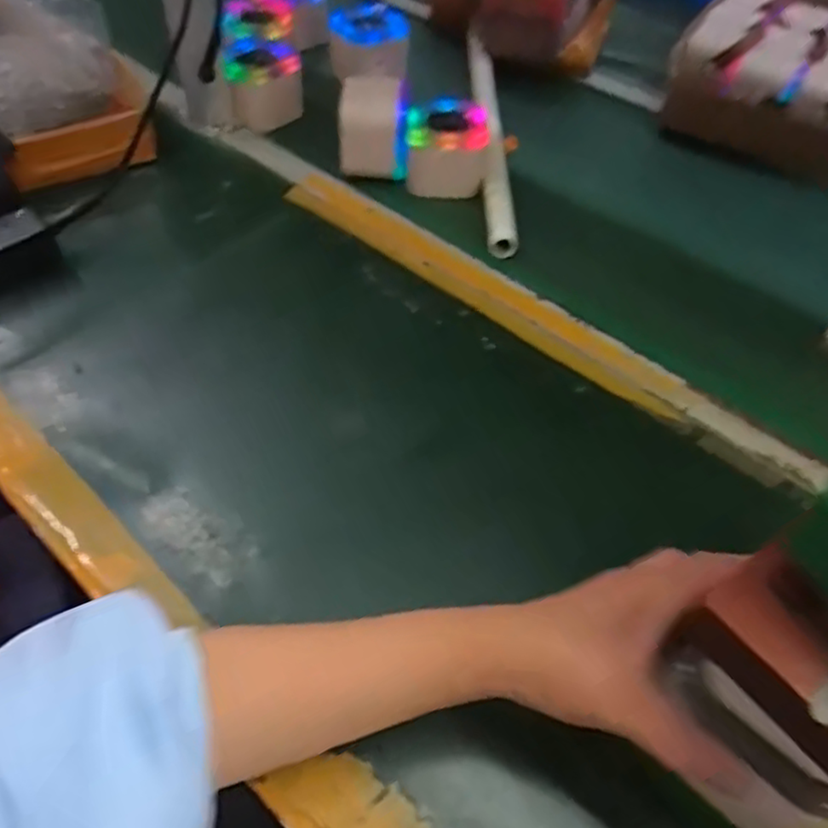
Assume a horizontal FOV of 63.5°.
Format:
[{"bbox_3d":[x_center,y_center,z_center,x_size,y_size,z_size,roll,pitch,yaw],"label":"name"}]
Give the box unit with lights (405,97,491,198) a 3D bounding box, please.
[{"bbox_3d":[0.034,-0.293,0.744,0.091,0.076,0.080,2,50,-2],"label":"box unit with lights"}]

